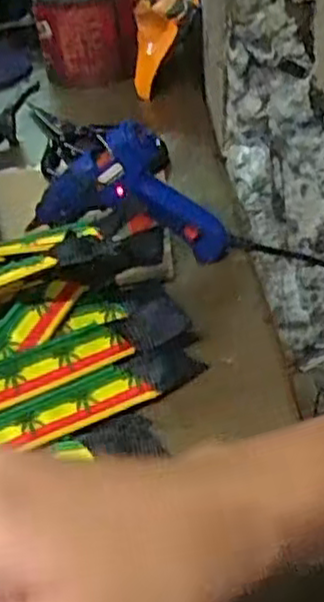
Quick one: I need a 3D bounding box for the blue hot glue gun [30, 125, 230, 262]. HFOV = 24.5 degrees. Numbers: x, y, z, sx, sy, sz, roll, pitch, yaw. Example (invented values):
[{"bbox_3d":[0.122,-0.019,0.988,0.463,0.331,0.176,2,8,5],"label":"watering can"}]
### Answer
[{"bbox_3d":[-0.027,-0.077,0.486,0.134,0.092,0.023,5,42,13],"label":"blue hot glue gun"}]

